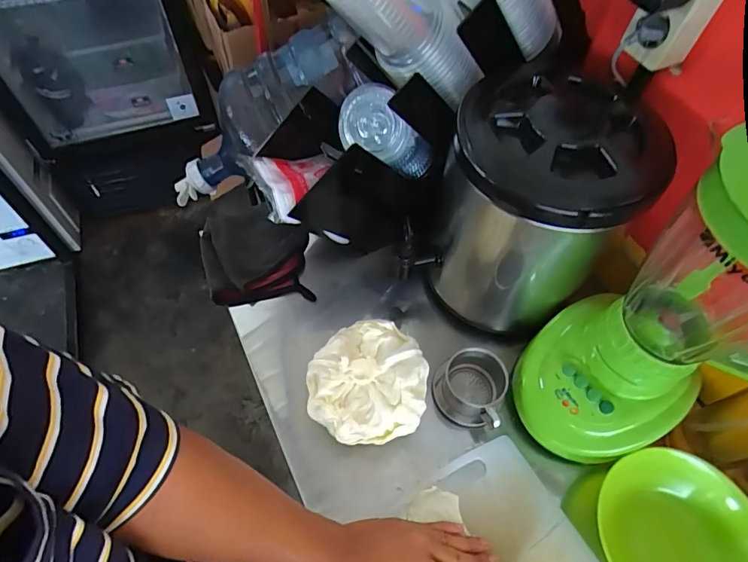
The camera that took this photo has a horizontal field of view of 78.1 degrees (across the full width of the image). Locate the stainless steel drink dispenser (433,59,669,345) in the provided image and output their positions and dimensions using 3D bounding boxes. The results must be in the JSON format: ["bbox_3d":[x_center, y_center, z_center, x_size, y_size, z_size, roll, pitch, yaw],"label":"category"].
[{"bbox_3d":[0.189,-0.091,0.579,0.195,0.284,0.223,25,60,13],"label":"stainless steel drink dispenser"}]

